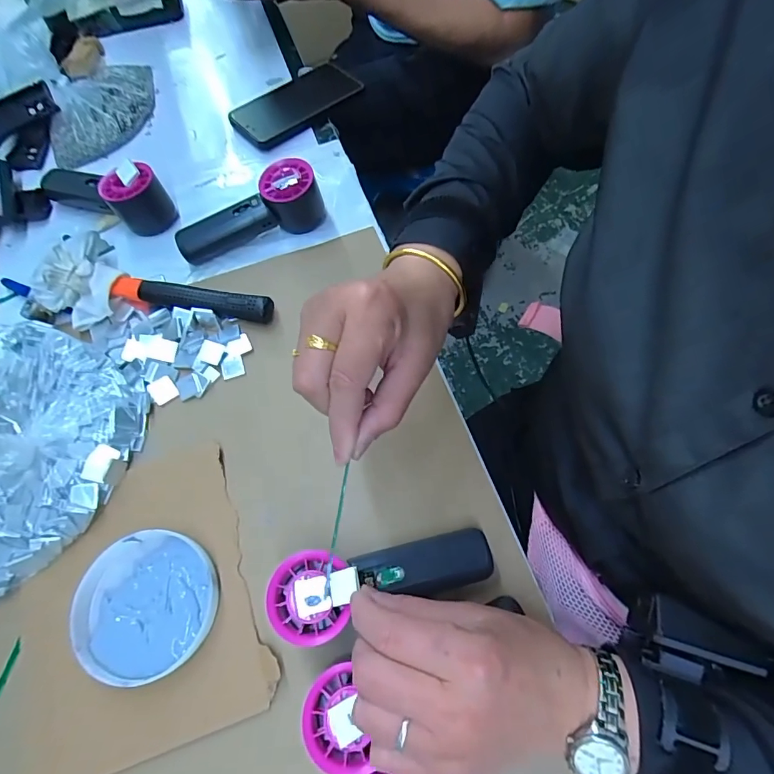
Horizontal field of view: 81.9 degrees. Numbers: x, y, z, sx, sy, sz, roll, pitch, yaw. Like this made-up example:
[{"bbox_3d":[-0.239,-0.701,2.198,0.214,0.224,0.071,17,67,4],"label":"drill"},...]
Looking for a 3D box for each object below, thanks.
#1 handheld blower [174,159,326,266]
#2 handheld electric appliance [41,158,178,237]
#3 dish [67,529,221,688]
[{"bbox_3d":[-0.143,-0.177,0.477,0.158,0.058,0.054,-25,67,4],"label":"handheld blower"},{"bbox_3d":[-0.311,-0.219,0.488,0.163,0.055,0.054,20,68,10],"label":"handheld electric appliance"},{"bbox_3d":[-0.178,0.161,0.334,0.100,0.019,0.098,0,66,1],"label":"dish"}]

